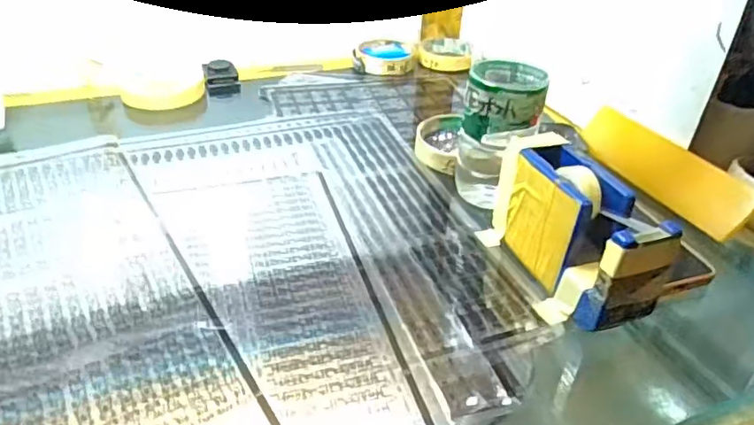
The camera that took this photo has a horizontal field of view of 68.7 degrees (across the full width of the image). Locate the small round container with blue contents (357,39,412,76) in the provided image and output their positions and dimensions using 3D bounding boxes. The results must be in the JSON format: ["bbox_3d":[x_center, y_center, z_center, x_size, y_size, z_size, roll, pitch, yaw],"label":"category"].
[{"bbox_3d":[0.011,-0.215,0.762,0.072,0.022,0.082,1,35,-4],"label":"small round container with blue contents"}]

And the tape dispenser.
[{"bbox_3d":[0.132,0.011,0.390,0.058,0.081,0.149,-11,37,-19],"label":"tape dispenser"}]

